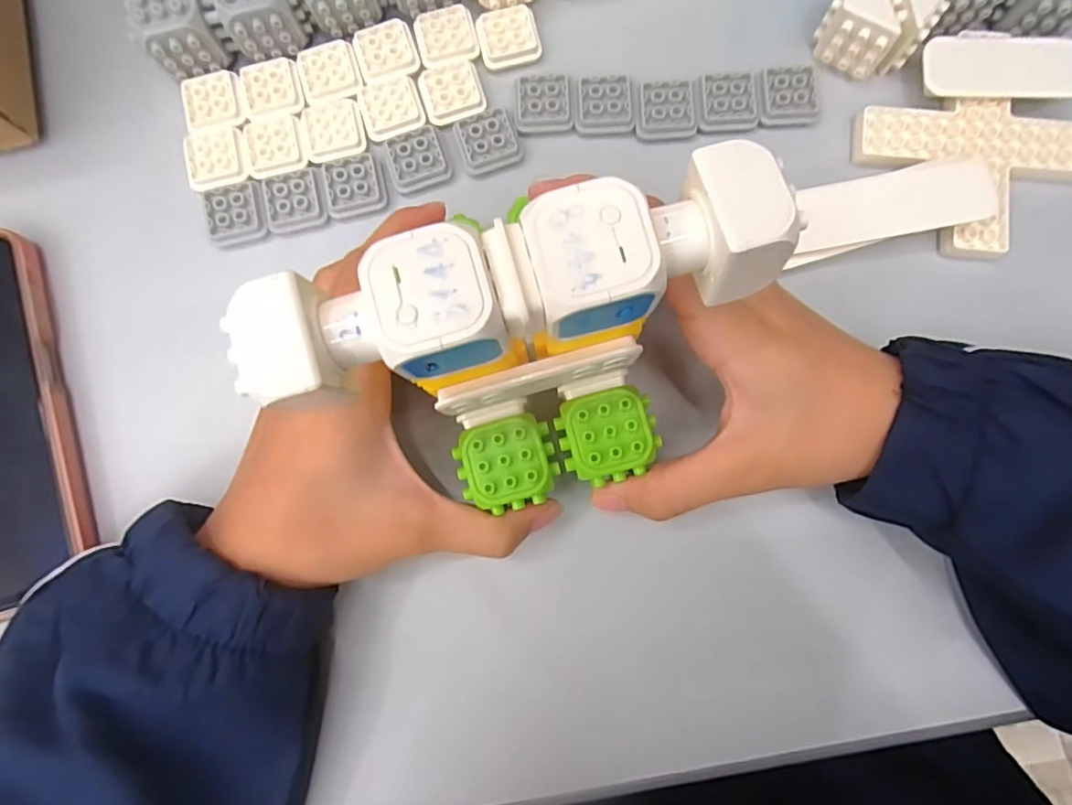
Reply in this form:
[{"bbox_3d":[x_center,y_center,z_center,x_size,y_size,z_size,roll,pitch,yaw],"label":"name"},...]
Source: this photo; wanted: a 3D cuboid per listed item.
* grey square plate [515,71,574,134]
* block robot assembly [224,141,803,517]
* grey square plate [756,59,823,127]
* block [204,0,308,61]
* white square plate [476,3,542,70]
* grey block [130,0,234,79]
[{"bbox_3d":[0.003,-0.138,0.261,0.025,0.004,0.028,-5,84,1],"label":"grey square plate"},{"bbox_3d":[0.001,-0.007,0.172,0.131,0.089,0.071,-16,84,0],"label":"block robot assembly"},{"bbox_3d":[0.115,-0.140,0.258,0.030,0.008,0.026,-4,84,1],"label":"grey square plate"},{"bbox_3d":[-0.126,-0.176,0.254,0.035,0.027,0.031,-16,84,0],"label":"block"},{"bbox_3d":[-0.012,-0.172,0.266,0.027,0.005,0.026,-12,84,0],"label":"white square plate"},{"bbox_3d":[-0.158,-0.169,0.254,0.028,0.027,0.031,-12,84,0],"label":"grey block"}]

